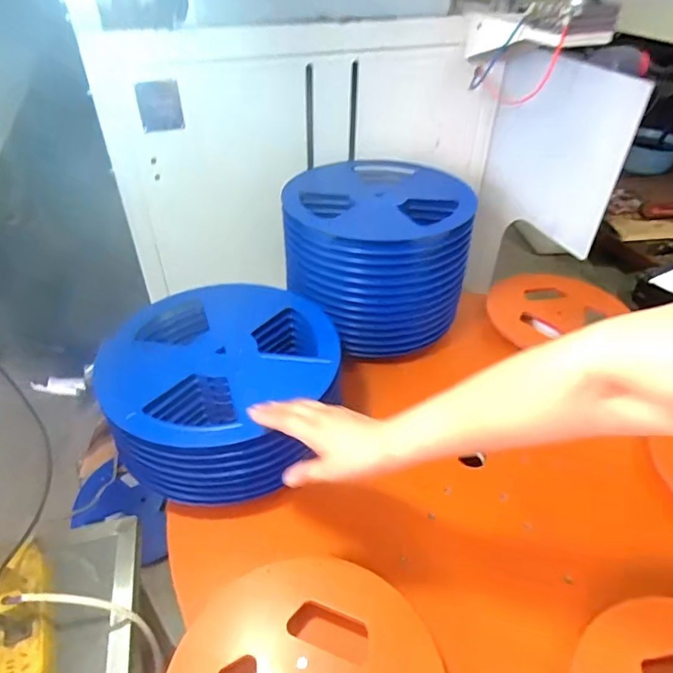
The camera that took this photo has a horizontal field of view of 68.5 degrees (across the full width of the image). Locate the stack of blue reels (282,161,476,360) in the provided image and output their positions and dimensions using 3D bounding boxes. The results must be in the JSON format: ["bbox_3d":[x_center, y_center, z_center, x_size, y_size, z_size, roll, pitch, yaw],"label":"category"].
[{"bbox_3d":[0.062,-0.157,0.893,0.305,0.227,0.309,-3,40,-7],"label":"stack of blue reels"}]

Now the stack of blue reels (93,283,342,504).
[{"bbox_3d":[-0.174,0.056,0.710,0.279,0.115,0.312,18,42,19],"label":"stack of blue reels"}]

